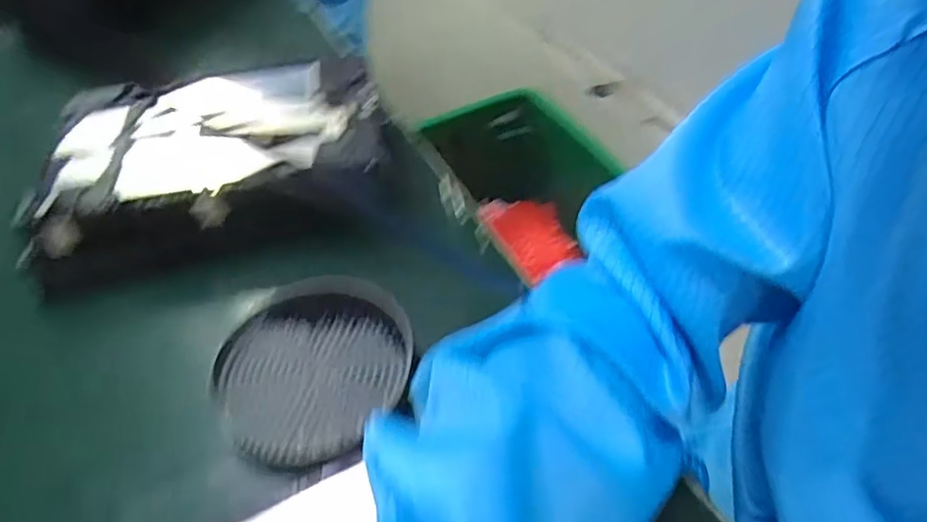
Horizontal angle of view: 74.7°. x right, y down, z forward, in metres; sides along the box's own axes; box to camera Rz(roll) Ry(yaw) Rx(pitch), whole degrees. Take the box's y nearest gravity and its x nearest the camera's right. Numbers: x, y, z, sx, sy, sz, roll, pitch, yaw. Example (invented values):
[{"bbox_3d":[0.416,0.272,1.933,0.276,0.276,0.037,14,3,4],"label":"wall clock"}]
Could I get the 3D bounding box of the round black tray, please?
[{"bbox_3d":[-0.089,0.061,0.366,0.115,0.012,0.116,-2,50,2],"label":"round black tray"}]

